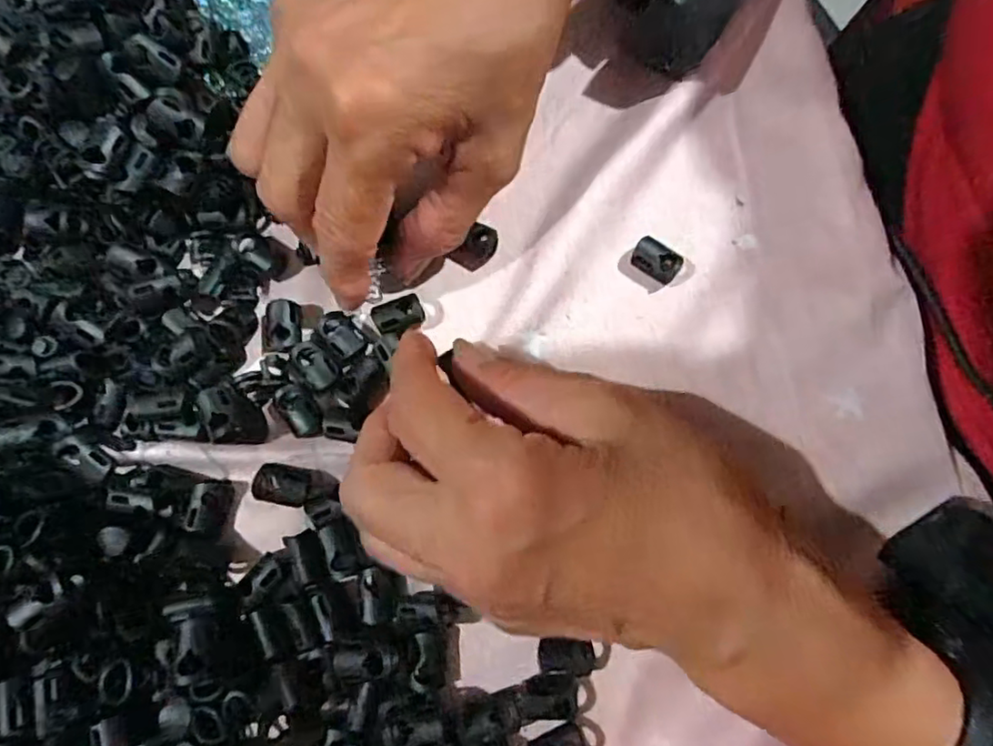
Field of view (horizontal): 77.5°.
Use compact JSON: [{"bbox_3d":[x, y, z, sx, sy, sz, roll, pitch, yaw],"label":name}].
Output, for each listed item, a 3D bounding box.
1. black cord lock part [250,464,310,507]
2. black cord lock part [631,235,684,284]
[{"bbox_3d":[-0.081,0.042,0.233,0.020,0.006,0.015,8,80,1],"label":"black cord lock part"},{"bbox_3d":[0.065,-0.046,0.253,0.020,0.007,0.013,30,81,5],"label":"black cord lock part"}]

